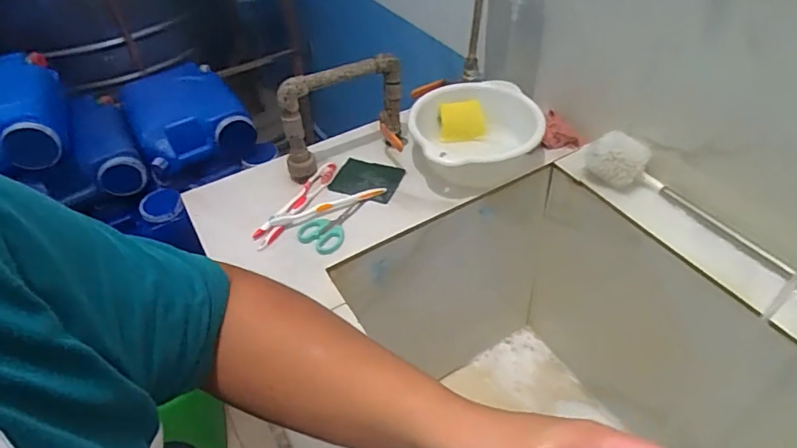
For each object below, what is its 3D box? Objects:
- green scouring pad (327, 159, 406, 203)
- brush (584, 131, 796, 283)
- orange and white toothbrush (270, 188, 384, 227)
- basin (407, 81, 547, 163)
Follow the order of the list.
[{"bbox_3d":[-0.049,-0.071,0.786,0.106,0.012,0.084,16,49,19],"label":"green scouring pad"},{"bbox_3d":[0.481,0.044,0.600,0.075,0.082,0.623,-31,51,-23],"label":"brush"},{"bbox_3d":[-0.104,-0.027,0.737,0.174,0.017,0.020,-19,47,-14],"label":"orange and white toothbrush"},{"bbox_3d":[0.121,-0.134,0.792,0.199,0.085,0.211,4,46,9],"label":"basin"}]

